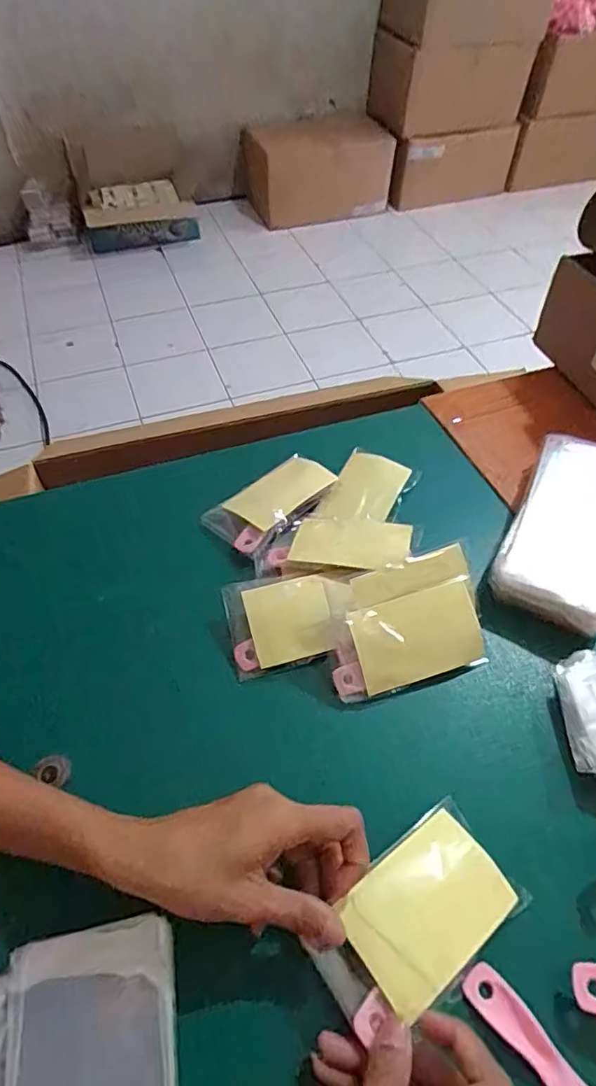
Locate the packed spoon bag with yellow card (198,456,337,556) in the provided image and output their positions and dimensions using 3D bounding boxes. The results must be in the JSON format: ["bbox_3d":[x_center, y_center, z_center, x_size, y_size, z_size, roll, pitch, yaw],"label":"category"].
[{"bbox_3d":[-0.023,-0.039,0.491,0.061,0.013,0.113,38,61,25],"label":"packed spoon bag with yellow card"}]

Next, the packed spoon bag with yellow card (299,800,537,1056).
[{"bbox_3d":[0.066,0.203,0.302,0.115,0.027,0.066,-31,59,-22],"label":"packed spoon bag with yellow card"}]

